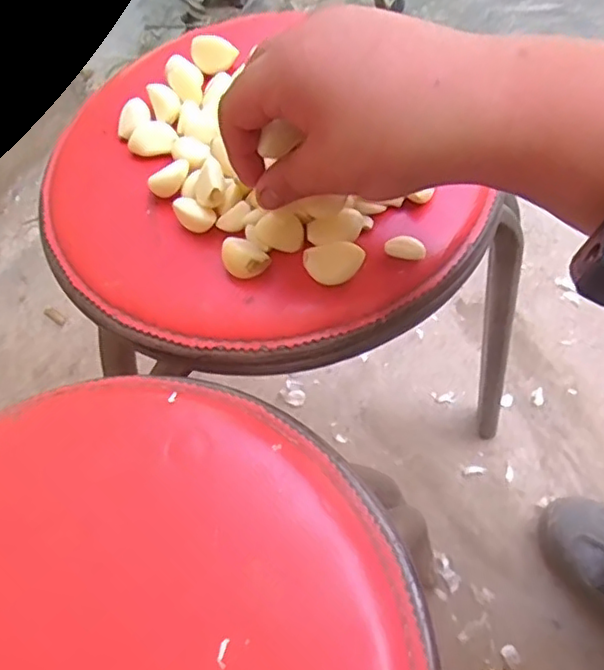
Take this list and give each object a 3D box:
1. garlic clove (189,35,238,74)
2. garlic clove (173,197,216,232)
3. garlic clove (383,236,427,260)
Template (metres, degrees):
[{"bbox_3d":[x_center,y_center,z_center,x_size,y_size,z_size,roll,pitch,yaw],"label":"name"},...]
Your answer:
[{"bbox_3d":[-0.059,-0.188,0.422,0.030,0.018,0.014,2,61,7],"label":"garlic clove"},{"bbox_3d":[-0.061,-0.069,0.359,0.024,0.011,0.014,32,68,21],"label":"garlic clove"},{"bbox_3d":[0.056,-0.047,0.338,0.022,0.006,0.011,5,61,8],"label":"garlic clove"}]

